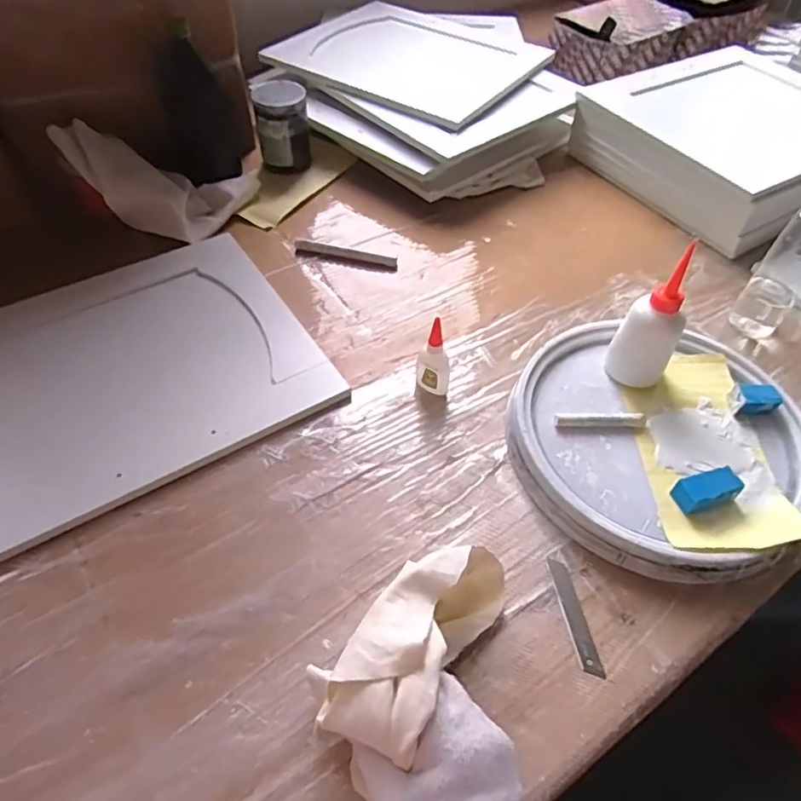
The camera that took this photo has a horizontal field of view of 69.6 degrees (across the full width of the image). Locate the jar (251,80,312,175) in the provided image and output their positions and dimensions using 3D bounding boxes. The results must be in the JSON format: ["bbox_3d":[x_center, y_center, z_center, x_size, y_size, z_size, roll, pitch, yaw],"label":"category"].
[{"bbox_3d":[-0.183,-0.425,0.898,0.078,0.115,0.085,1,51,-1],"label":"jar"}]

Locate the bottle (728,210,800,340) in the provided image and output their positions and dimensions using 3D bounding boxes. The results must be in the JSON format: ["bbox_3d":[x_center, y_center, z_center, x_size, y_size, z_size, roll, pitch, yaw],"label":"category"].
[{"bbox_3d":[0.443,-0.155,0.654,0.057,0.178,0.050,36,58,24],"label":"bottle"}]

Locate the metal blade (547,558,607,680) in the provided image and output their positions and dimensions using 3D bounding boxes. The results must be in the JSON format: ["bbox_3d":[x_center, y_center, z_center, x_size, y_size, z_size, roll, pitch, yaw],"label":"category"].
[{"bbox_3d":[0.149,0.184,0.494,0.017,0.004,0.100,-6,51,-7],"label":"metal blade"}]

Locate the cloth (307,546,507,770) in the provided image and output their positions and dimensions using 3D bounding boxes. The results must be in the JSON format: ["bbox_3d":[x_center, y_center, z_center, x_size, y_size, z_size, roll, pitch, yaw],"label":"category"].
[{"bbox_3d":[0.021,0.167,0.428,0.074,0.067,0.182,33,29,22],"label":"cloth"}]

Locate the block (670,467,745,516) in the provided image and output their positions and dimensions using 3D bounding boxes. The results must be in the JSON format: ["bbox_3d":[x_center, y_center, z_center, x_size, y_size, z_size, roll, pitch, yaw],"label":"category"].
[{"bbox_3d":[0.285,0.083,0.535,0.057,0.023,0.029,-10,52,-10],"label":"block"}]

